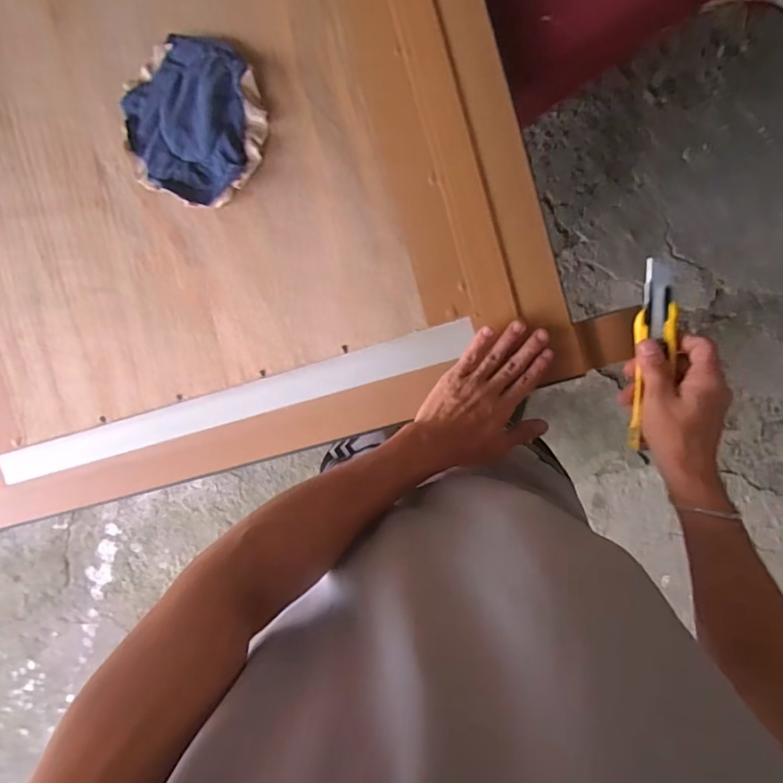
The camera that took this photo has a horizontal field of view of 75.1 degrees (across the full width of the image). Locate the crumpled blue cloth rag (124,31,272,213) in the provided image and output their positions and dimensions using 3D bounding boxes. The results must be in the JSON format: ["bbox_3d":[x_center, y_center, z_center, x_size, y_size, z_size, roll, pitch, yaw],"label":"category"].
[{"bbox_3d":[-0.208,-0.283,0.534,0.149,0.017,0.168,-7,95,8],"label":"crumpled blue cloth rag"}]

